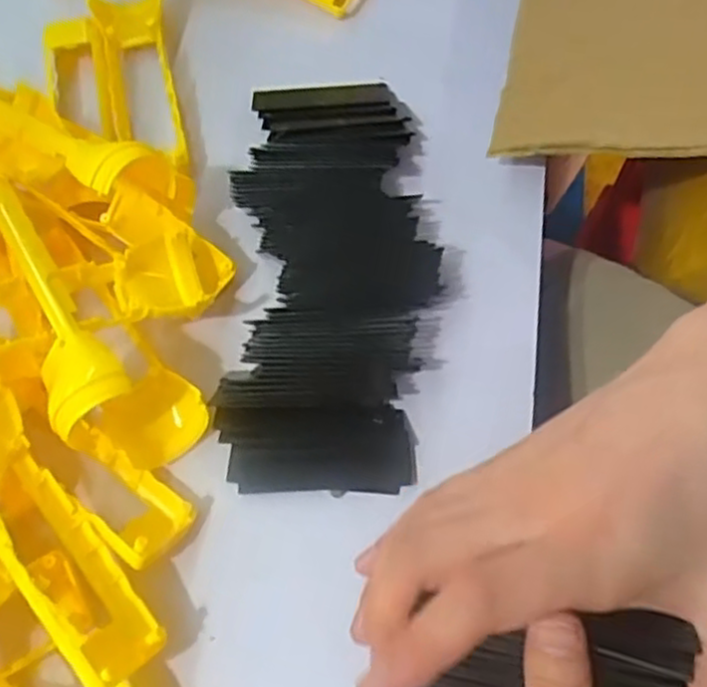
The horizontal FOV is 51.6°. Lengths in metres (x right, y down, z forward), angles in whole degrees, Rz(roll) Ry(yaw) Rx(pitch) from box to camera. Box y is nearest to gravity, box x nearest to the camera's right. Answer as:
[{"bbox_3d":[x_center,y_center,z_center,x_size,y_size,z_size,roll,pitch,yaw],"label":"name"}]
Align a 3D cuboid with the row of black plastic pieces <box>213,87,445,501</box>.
[{"bbox_3d":[-0.013,-0.052,0.427,0.113,0.031,0.270,-1,65,2],"label":"row of black plastic pieces"}]

